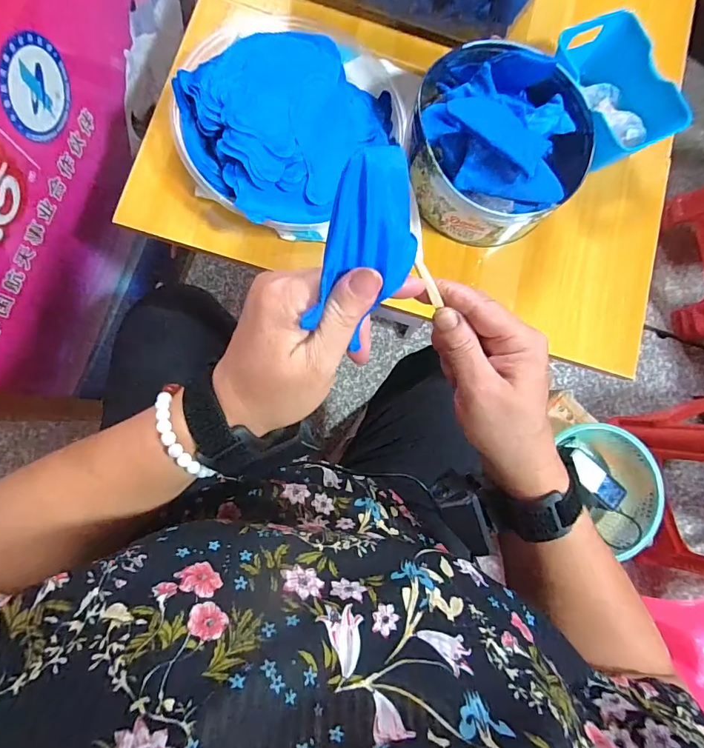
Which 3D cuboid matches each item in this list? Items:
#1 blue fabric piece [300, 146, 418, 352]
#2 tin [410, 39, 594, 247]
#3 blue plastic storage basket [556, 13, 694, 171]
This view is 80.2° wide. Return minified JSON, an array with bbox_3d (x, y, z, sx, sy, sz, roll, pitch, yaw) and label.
[{"bbox_3d":[0.011,-0.066,0.218,0.053,0.007,0.089,8,108,-32],"label":"blue fabric piece"},{"bbox_3d":[0.154,-0.241,0.448,0.179,0.089,0.178,1,84,-7],"label":"tin"},{"bbox_3d":[0.297,-0.323,0.482,0.100,0.054,0.147,-23,87,-9],"label":"blue plastic storage basket"}]

